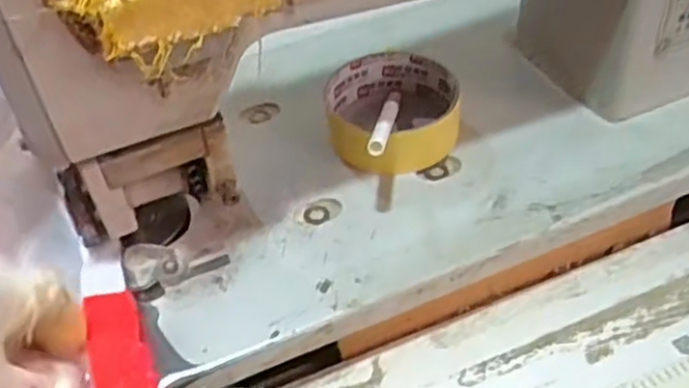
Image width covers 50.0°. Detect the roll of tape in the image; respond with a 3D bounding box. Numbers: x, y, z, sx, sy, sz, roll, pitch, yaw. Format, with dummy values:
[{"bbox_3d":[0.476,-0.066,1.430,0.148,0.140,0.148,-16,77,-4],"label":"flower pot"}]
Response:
[{"bbox_3d":[0.029,-0.050,0.444,0.077,0.026,0.081,-4,45,1],"label":"roll of tape"}]

